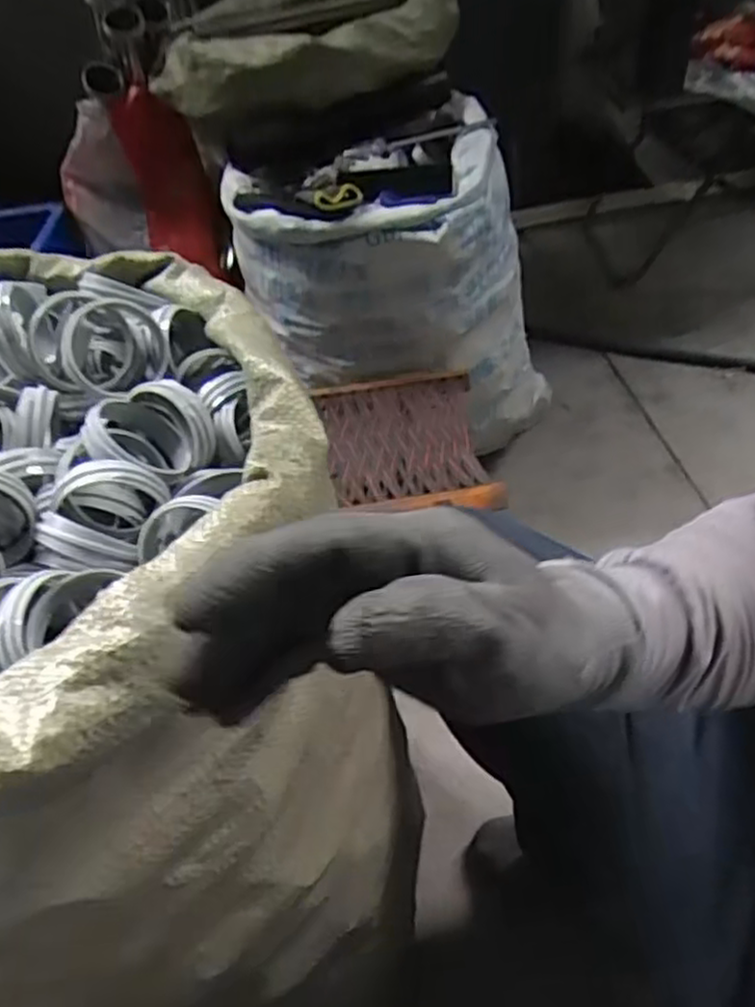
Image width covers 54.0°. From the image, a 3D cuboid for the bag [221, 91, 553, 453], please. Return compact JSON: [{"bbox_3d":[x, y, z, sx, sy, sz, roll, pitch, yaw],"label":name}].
[{"bbox_3d":[0.037,-0.310,1.158,0.343,0.449,0.391,30,56,30],"label":"bag"}]

